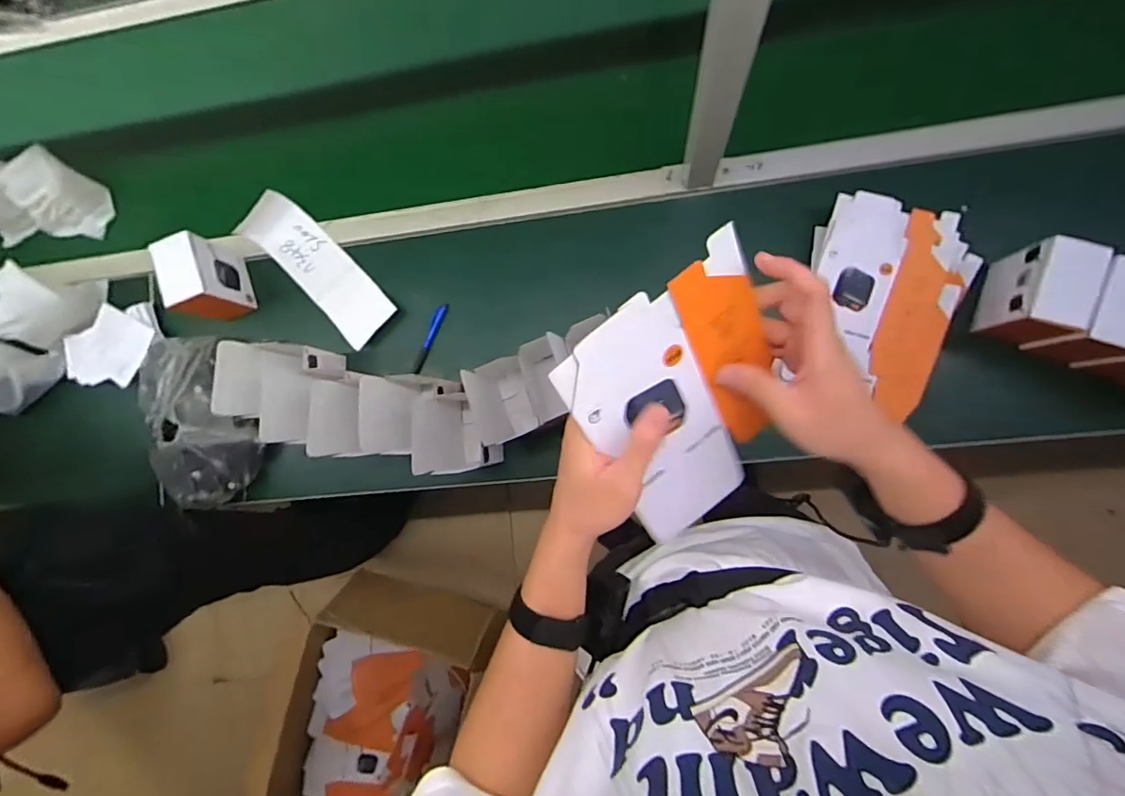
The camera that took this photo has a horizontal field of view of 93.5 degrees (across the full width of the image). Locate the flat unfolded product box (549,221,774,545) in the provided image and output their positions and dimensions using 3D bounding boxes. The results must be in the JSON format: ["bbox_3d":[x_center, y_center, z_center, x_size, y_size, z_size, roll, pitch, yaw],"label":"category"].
[{"bbox_3d":[0.098,0.007,0.398,0.153,0.013,0.213,-38,126,-6],"label":"flat unfolded product box"}]

